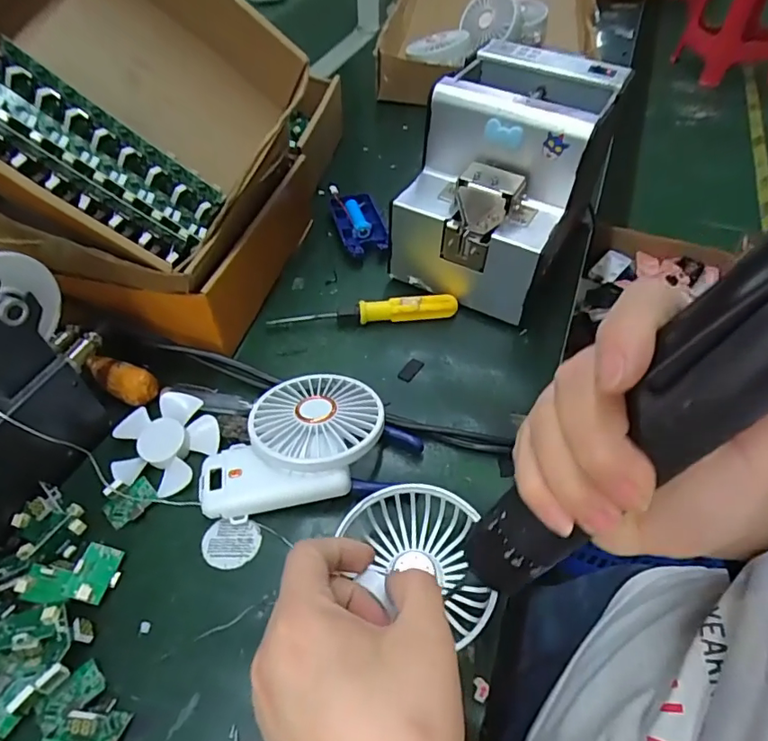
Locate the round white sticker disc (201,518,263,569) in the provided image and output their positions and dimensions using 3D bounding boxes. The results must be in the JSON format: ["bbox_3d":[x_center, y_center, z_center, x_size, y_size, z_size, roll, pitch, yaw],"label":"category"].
[{"bbox_3d":[-0.092,0.104,0.318,0.034,0.004,0.030,2,50,1],"label":"round white sticker disc"}]

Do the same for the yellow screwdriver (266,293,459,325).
[{"bbox_3d":[-0.015,-0.050,0.440,0.154,0.021,0.017,-3,50,-3],"label":"yellow screwdriver"}]

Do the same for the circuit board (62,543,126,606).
[{"bbox_3d":[-0.164,0.115,0.300,0.023,0.008,0.031,28,46,-13],"label":"circuit board"}]

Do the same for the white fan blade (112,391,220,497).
[{"bbox_3d":[-0.148,0.047,0.356,0.069,0.014,0.066,0,50,0],"label":"white fan blade"}]

